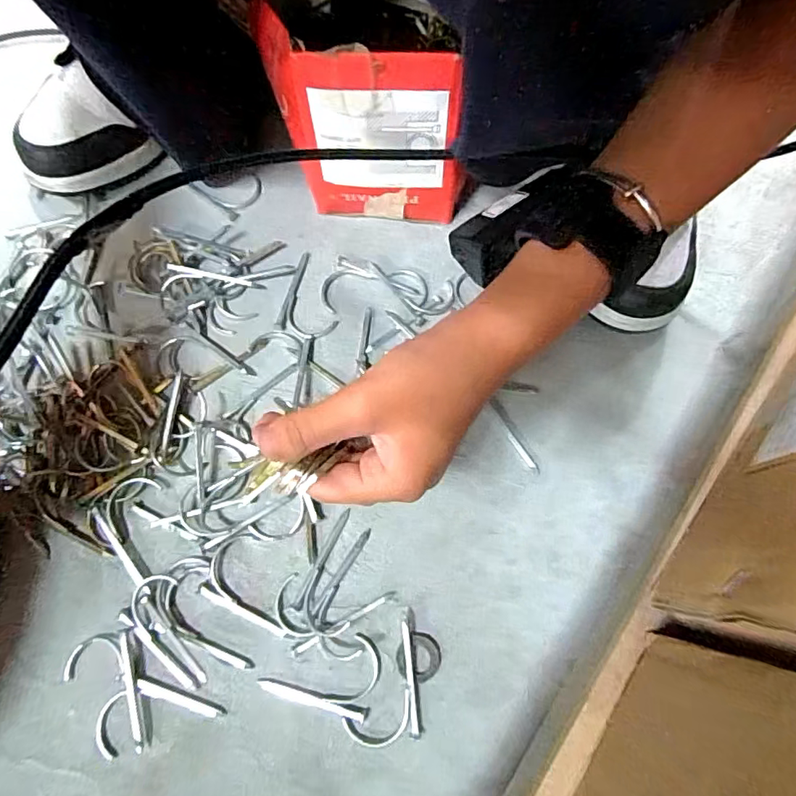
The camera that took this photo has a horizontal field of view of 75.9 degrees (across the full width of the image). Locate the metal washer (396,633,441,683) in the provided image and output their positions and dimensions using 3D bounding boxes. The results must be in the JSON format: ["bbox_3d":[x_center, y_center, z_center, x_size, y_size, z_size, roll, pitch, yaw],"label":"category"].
[{"bbox_3d":[0.013,0.153,0.303,0.026,0.004,0.025,3,69,-7],"label":"metal washer"}]

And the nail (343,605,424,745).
[{"bbox_3d":[-0.011,0.163,0.298,0.044,0.005,0.070,-5,73,-1],"label":"nail"}]

